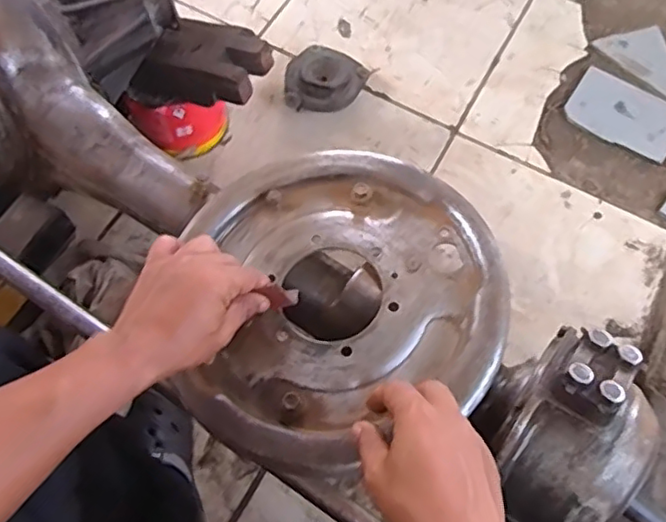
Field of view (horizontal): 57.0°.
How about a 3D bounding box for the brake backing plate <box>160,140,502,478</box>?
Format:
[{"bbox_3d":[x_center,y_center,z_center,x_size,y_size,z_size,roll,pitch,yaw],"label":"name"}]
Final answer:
[{"bbox_3d":[0.010,0.021,0.542,0.262,0.045,0.295,-3,67,-3],"label":"brake backing plate"}]

